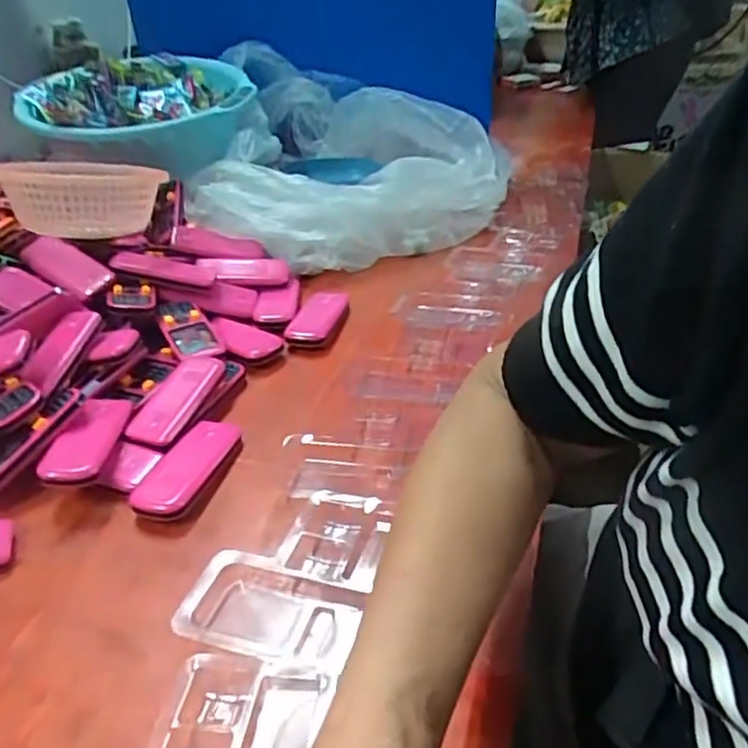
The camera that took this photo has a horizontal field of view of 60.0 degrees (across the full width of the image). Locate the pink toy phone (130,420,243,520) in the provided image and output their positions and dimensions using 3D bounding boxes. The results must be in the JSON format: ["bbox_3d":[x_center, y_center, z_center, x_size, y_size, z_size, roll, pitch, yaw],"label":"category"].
[{"bbox_3d":[-0.144,0.074,0.505,0.049,0.021,0.103,8,35,16],"label":"pink toy phone"}]

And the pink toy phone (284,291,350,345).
[{"bbox_3d":[-0.057,-0.060,0.691,0.052,0.012,0.105,4,34,10],"label":"pink toy phone"}]

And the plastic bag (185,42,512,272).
[{"bbox_3d":[-0.082,-0.326,0.933,0.395,0.185,0.450,-16,36,-19],"label":"plastic bag"}]

